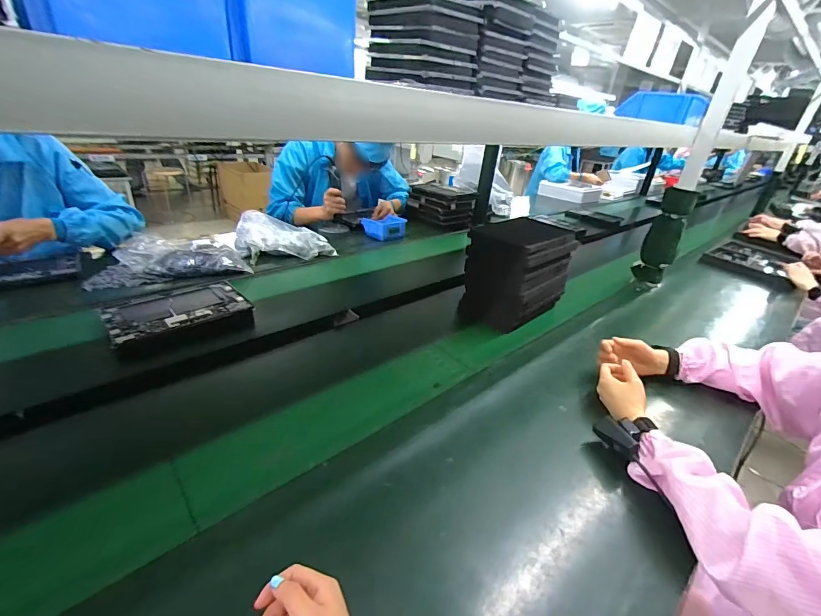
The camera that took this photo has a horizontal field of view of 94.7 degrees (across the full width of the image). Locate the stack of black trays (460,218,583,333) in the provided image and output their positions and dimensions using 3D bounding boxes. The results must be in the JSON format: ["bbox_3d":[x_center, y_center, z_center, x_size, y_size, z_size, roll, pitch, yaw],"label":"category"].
[{"bbox_3d":[0.272,-0.093,0.950,0.283,0.209,0.170,-20,38,-39],"label":"stack of black trays"}]

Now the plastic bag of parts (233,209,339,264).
[{"bbox_3d":[-0.387,-0.222,1.161,0.276,0.096,0.170,-11,33,-28],"label":"plastic bag of parts"}]

